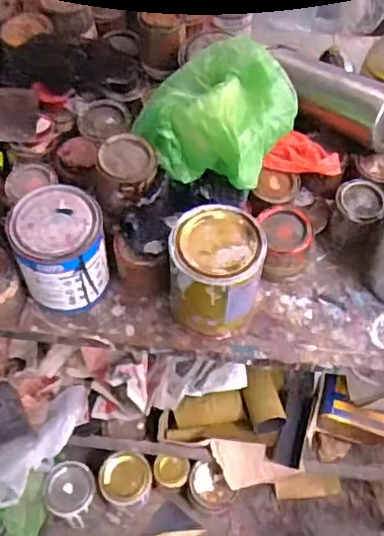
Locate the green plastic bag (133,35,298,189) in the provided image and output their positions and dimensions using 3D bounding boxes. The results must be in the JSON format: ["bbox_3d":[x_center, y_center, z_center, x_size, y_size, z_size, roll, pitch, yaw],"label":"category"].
[{"bbox_3d":[0.029,-0.193,0.742,0.178,0.092,0.166,24,62,16],"label":"green plastic bag"}]

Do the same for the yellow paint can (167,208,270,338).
[{"bbox_3d":[0.030,0.009,0.721,0.100,0.136,0.109,-1,58,1],"label":"yellow paint can"}]

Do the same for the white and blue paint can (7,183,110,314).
[{"bbox_3d":[-0.151,-0.021,0.737,0.098,0.123,0.104,-1,58,1],"label":"white and blue paint can"}]

